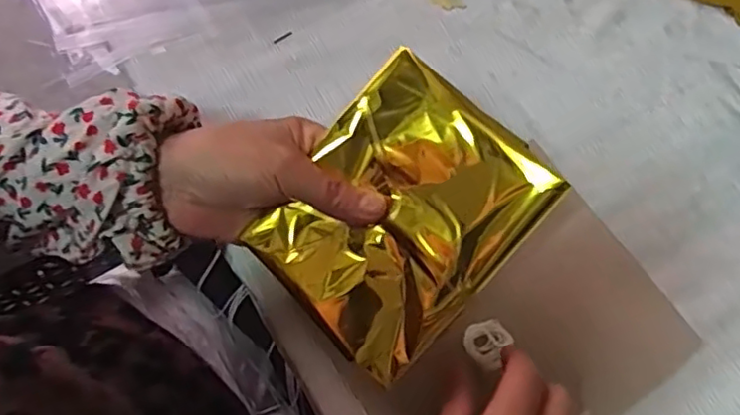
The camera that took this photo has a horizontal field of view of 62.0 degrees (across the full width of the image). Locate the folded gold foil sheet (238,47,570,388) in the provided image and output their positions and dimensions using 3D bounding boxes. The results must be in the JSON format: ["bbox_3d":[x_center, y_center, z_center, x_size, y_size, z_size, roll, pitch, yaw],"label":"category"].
[{"bbox_3d":[0.014,0.005,0.315,0.108,0.016,0.136,43,102,10],"label":"folded gold foil sheet"}]

